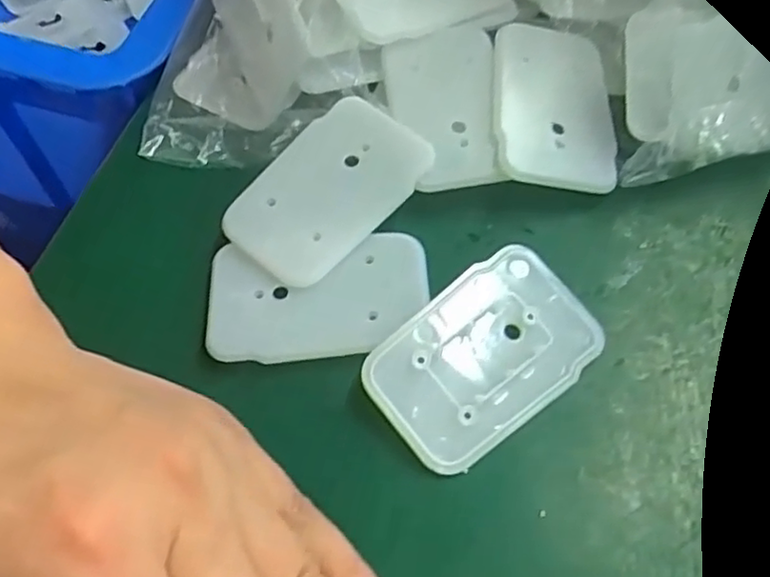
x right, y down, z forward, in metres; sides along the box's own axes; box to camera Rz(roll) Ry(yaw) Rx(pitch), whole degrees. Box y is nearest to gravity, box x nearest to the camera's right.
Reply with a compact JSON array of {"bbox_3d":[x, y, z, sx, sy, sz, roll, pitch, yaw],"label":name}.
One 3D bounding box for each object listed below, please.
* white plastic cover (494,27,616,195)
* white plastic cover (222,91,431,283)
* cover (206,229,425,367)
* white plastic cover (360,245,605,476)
[{"bbox_3d":[0.059,-0.064,0.231,0.042,0.005,0.061,8,71,-6],"label":"white plastic cover"},{"bbox_3d":[-0.018,-0.032,0.221,0.041,0.004,0.065,37,78,13],"label":"white plastic cover"},{"bbox_3d":[-0.022,0.003,0.211,0.068,0.008,0.040,-2,59,-2],"label":"cover"},{"bbox_3d":[0.029,0.019,0.197,0.065,0.012,0.042,-35,66,-20],"label":"white plastic cover"}]

